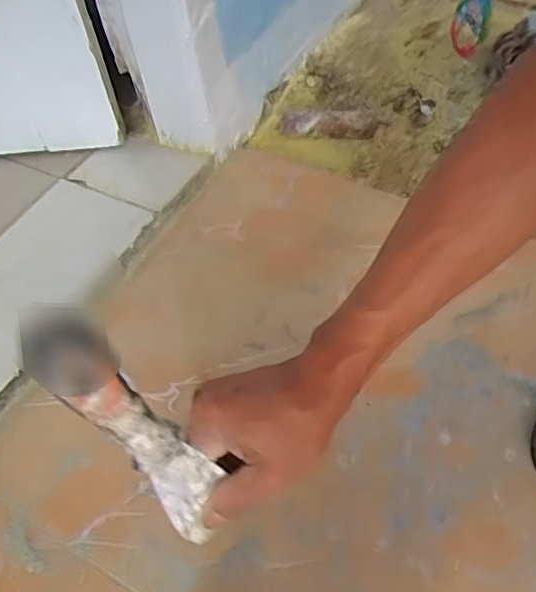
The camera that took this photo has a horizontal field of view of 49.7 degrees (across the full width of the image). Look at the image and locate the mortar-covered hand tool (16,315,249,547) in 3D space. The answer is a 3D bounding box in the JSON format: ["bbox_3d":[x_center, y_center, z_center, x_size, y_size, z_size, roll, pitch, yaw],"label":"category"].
[{"bbox_3d":[-0.068,0.076,0.318,0.021,0.184,0.041,9,52,35],"label":"mortar-covered hand tool"}]

